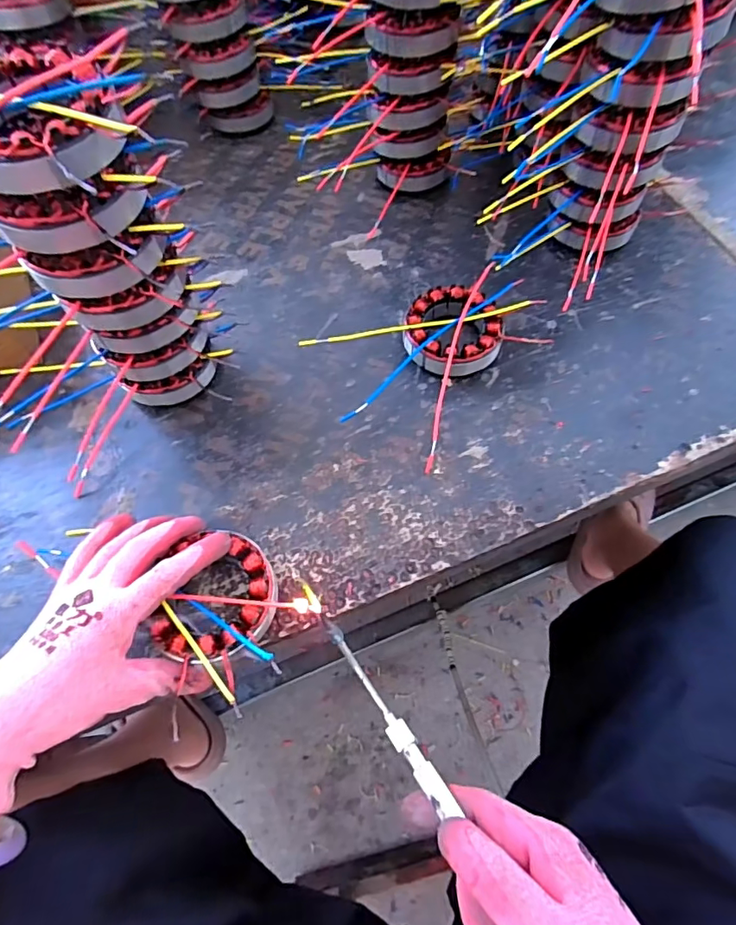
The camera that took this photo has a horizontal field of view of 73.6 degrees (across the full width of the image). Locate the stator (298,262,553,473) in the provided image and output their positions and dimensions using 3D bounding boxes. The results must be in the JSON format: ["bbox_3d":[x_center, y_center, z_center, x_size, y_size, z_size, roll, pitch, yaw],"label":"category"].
[{"bbox_3d":[0.055,-0.108,0.441,0.212,0.034,0.160,-42,70,-17],"label":"stator"}]

